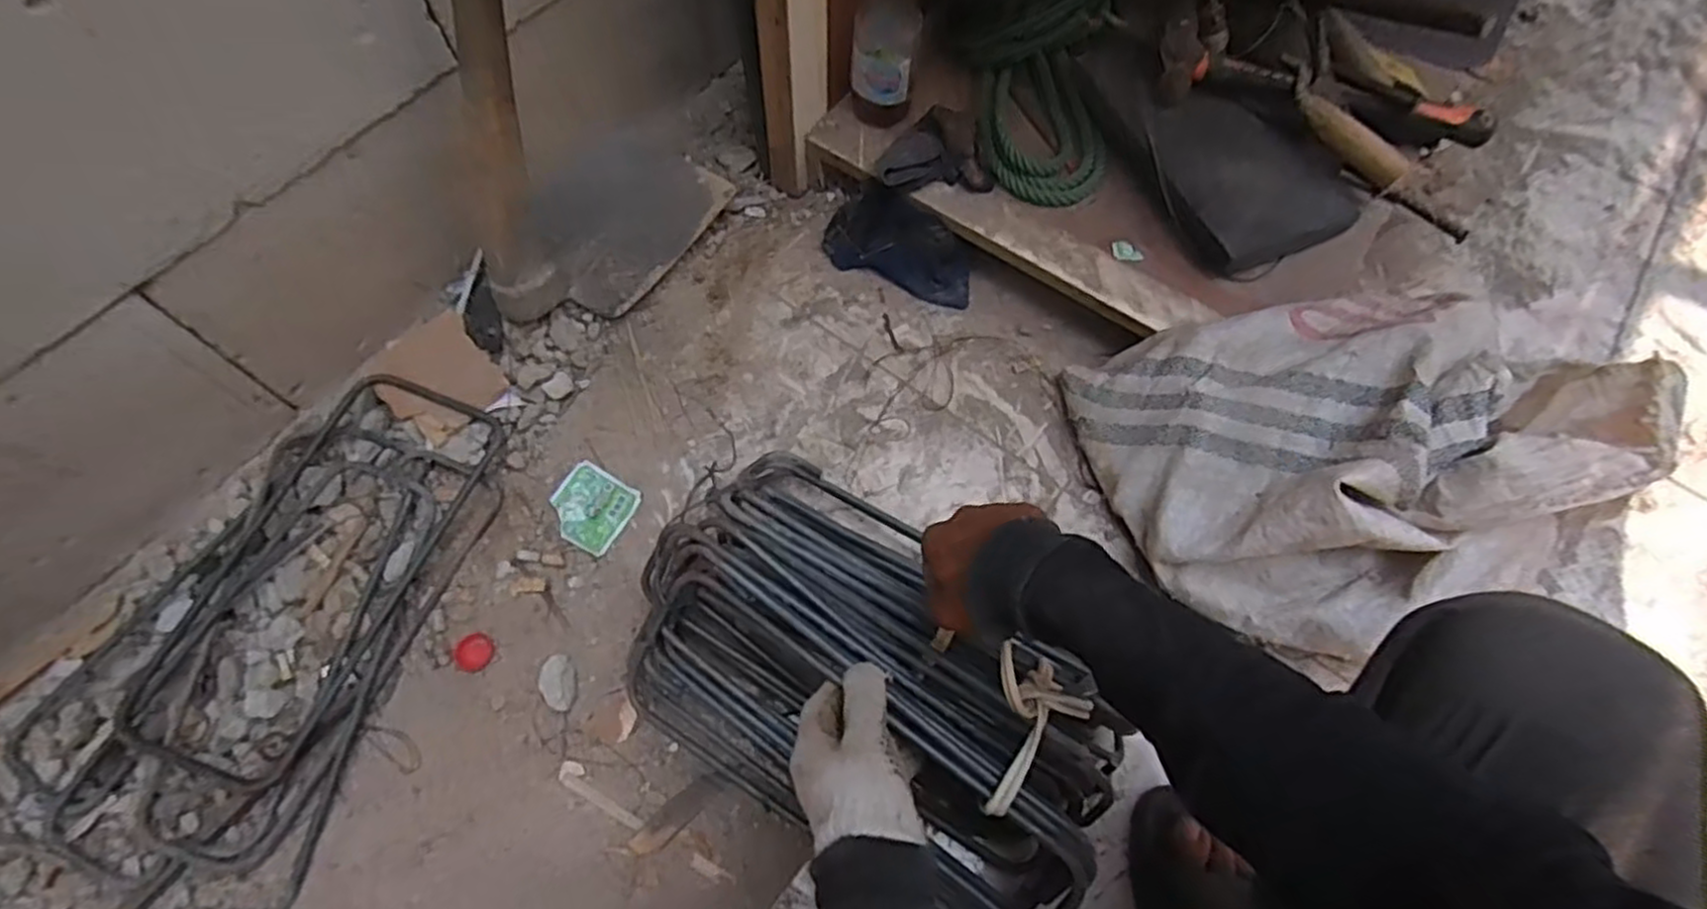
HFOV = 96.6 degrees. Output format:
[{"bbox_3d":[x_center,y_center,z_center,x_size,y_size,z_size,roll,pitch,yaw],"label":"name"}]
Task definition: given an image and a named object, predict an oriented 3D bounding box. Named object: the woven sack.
[{"bbox_3d":[0.421,0.000,0.657,0.360,0.204,0.304,-8,67,-6],"label":"woven sack"}]

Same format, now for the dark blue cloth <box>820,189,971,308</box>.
[{"bbox_3d":[0.052,-0.225,0.814,0.163,0.075,0.060,23,67,8],"label":"dark blue cloth"}]

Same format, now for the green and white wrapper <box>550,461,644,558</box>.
[{"bbox_3d":[-0.247,0.050,0.716,0.068,0.010,0.072,27,68,9],"label":"green and white wrapper"}]

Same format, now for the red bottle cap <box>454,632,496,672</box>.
[{"bbox_3d":[-0.327,0.170,0.655,0.033,0.008,0.031,1,66,-2],"label":"red bottle cap"}]

